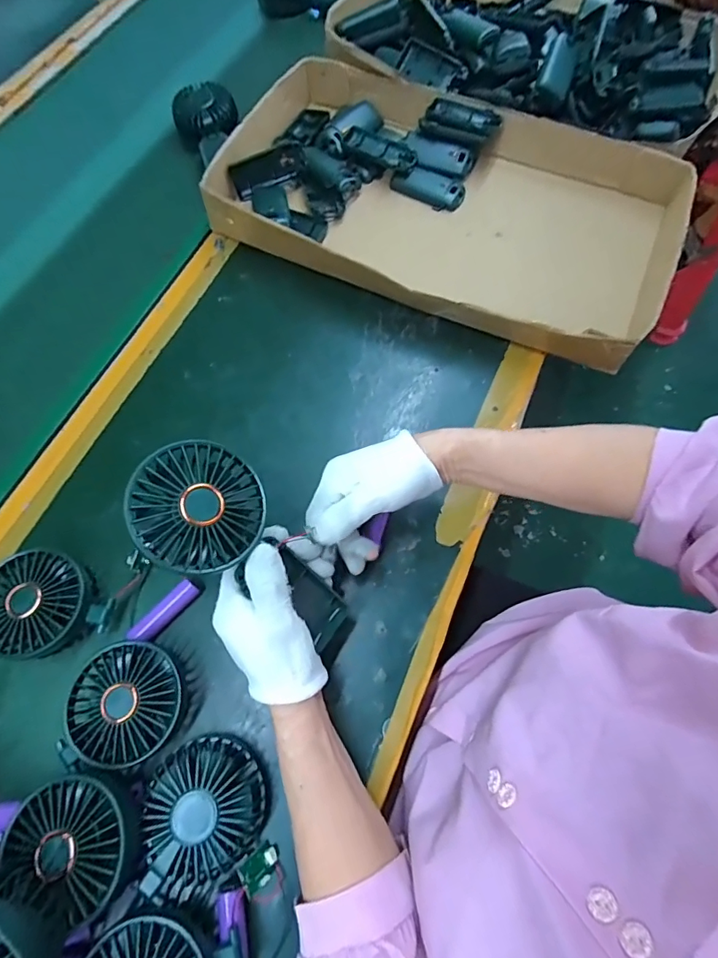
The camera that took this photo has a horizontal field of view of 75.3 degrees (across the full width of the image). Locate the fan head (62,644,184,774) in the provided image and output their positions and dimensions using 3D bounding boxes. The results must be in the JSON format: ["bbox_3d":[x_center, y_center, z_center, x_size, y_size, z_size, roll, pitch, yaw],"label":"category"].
[{"bbox_3d":[-0.179,0.175,0.367,0.087,0.044,0.083,-1,68,2],"label":"fan head"}]

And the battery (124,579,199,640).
[{"bbox_3d":[-0.171,0.117,0.405,0.018,0.018,0.065,39,74,14],"label":"battery"}]

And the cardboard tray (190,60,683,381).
[{"bbox_3d":[0.104,-0.337,0.566,0.529,0.058,0.319,24,71,9],"label":"cardboard tray"}]

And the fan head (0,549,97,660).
[{"bbox_3d":[-0.269,0.104,0.394,0.087,0.041,0.080,0,69,0],"label":"fan head"}]

